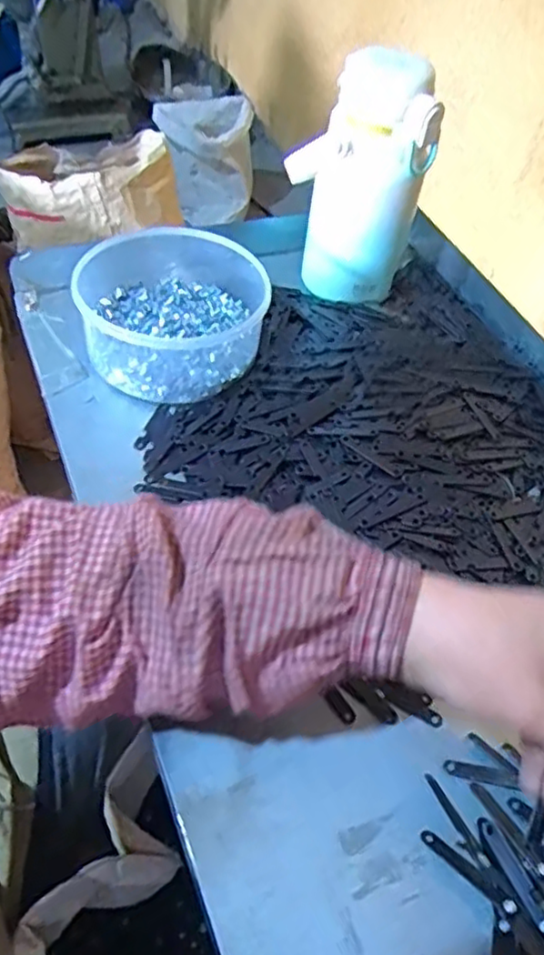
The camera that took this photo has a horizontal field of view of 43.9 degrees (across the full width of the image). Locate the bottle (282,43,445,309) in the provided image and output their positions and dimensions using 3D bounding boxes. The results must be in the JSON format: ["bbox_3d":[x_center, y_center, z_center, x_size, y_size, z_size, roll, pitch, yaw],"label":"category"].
[{"bbox_3d":[0.072,-0.249,0.571,0.078,0.182,0.092,-19,55,-20],"label":"bottle"}]

